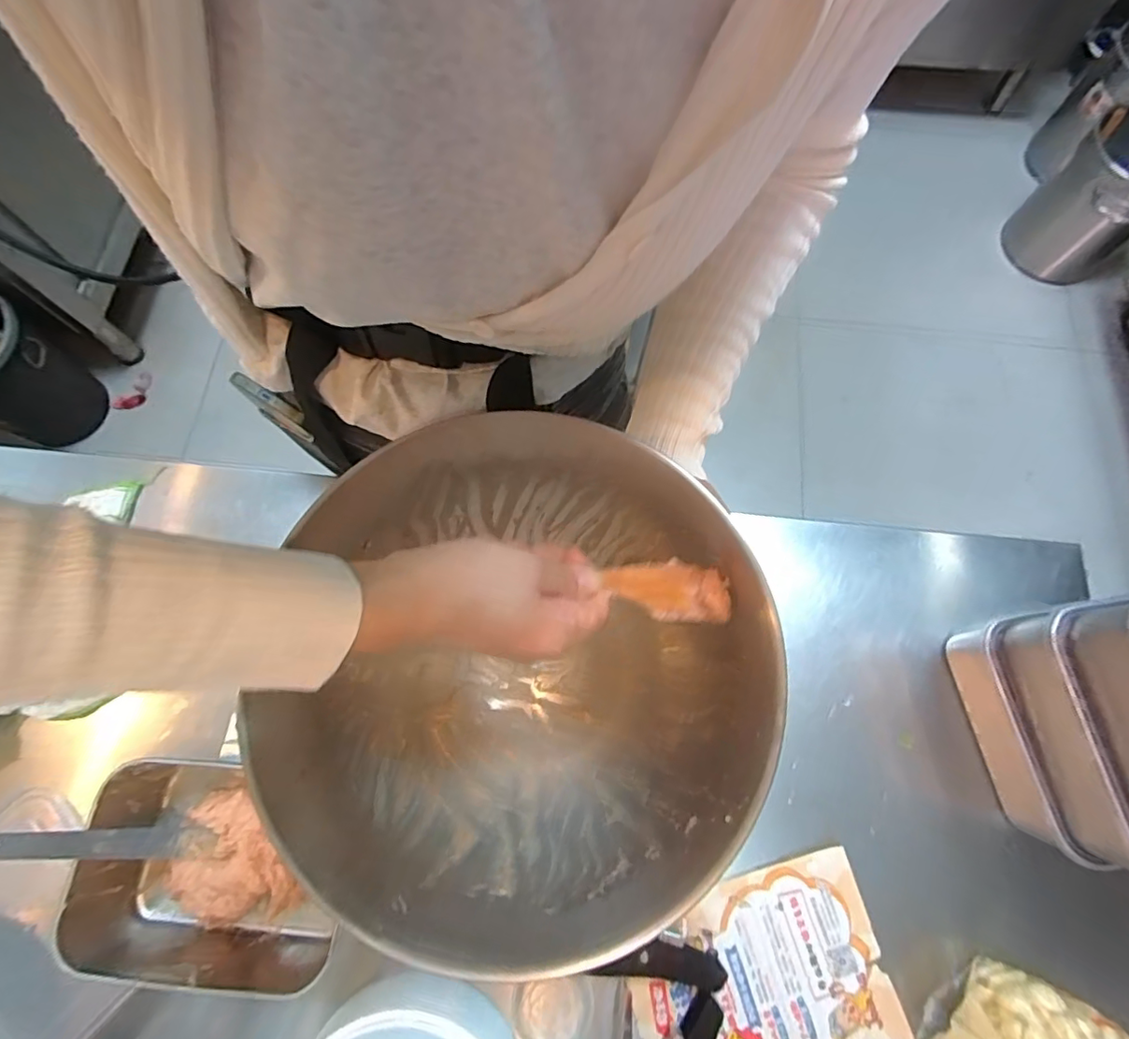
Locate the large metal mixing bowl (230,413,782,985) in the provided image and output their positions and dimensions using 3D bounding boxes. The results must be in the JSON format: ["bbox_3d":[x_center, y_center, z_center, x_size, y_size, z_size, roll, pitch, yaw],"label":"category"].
[{"bbox_3d":[-0.017,0.094,0.353,0.235,0.224,0.256,0,73,0],"label":"large metal mixing bowl"}]

